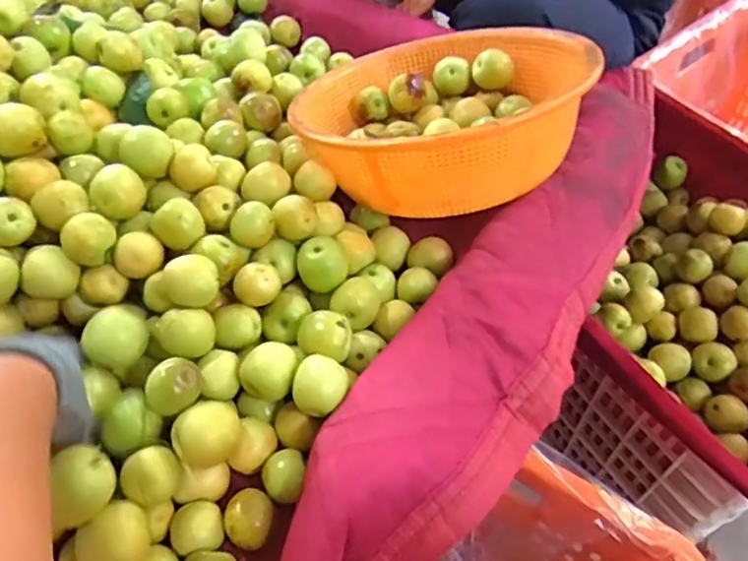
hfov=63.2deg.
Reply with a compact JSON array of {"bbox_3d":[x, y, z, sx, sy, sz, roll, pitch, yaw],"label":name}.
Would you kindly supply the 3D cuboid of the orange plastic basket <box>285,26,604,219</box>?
[{"bbox_3d":[0.063,-0.153,0.556,0.252,0.088,0.252,7,45,25],"label":"orange plastic basket"}]

